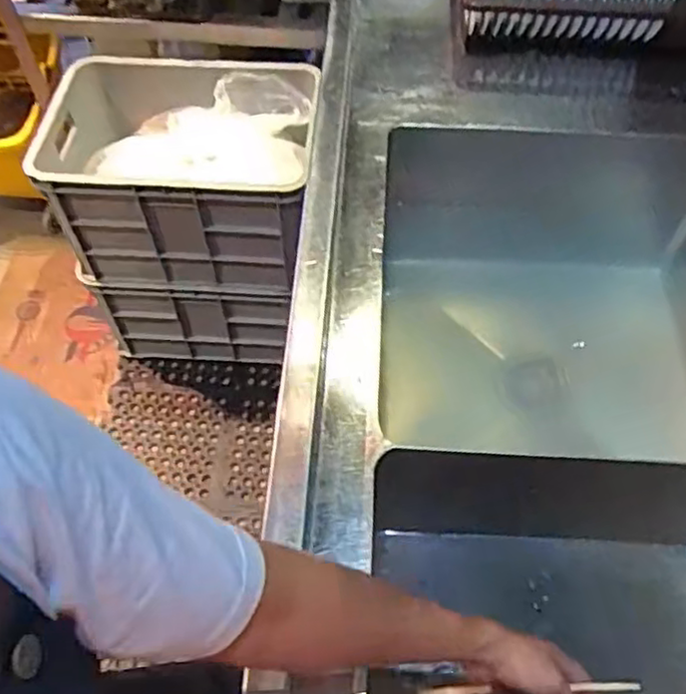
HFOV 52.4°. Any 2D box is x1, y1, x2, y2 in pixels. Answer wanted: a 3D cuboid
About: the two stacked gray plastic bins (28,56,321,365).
[{"bbox_3d":[-0.367,-0.331,1.690,0.575,0.591,0.479,3,57,3],"label":"two stacked gray plastic bins"}]

